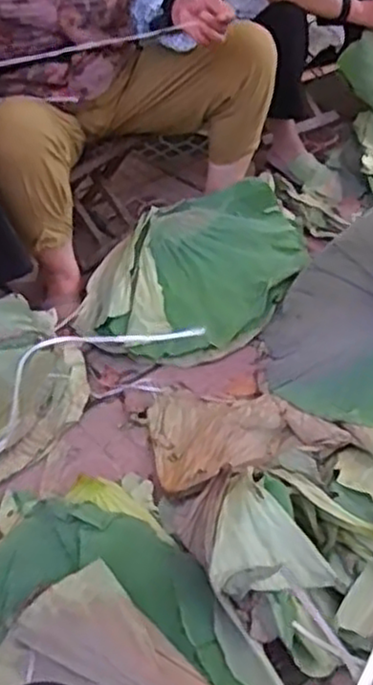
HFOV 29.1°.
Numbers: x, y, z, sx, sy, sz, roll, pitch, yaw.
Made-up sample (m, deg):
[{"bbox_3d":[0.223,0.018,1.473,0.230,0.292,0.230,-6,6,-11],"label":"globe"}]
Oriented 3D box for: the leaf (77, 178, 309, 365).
[{"bbox_3d":[0.053,-0.187,1.629,0.366,0.118,0.596,18,46,24],"label":"leaf"}]

